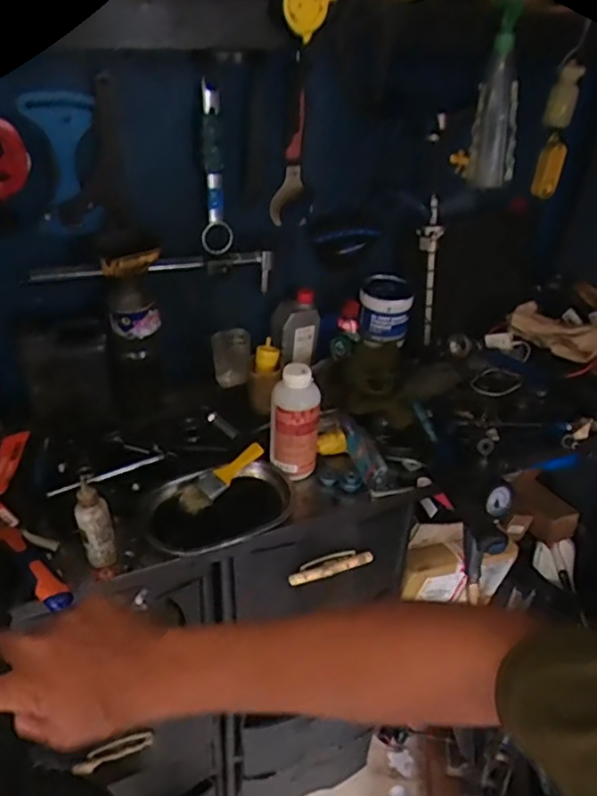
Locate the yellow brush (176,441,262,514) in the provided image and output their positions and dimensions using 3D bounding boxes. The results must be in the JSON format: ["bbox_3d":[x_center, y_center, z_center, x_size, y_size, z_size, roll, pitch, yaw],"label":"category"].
[{"bbox_3d":[-0.115,0.118,0.910,0.149,0.019,0.048,-38,50,-24],"label":"yellow brush"}]

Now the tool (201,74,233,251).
[{"bbox_3d":[-0.129,-0.349,0.939,0.045,0.248,0.019,2,34,-2],"label":"tool"}]

